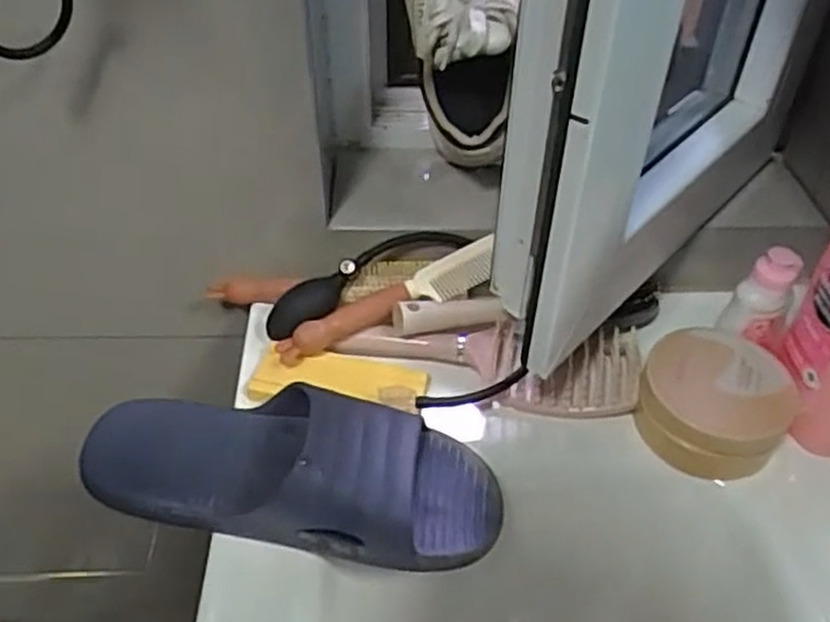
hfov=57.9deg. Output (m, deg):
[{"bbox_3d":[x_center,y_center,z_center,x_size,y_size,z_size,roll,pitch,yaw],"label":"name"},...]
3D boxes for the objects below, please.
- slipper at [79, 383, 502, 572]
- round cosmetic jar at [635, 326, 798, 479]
[{"bbox_3d":[-0.081,0.096,0.499,0.271,0.077,0.096,6,44,5],"label":"slipper"},{"bbox_3d":[0.222,0.065,0.560,0.100,0.055,0.102,0,44,0],"label":"round cosmetic jar"}]

